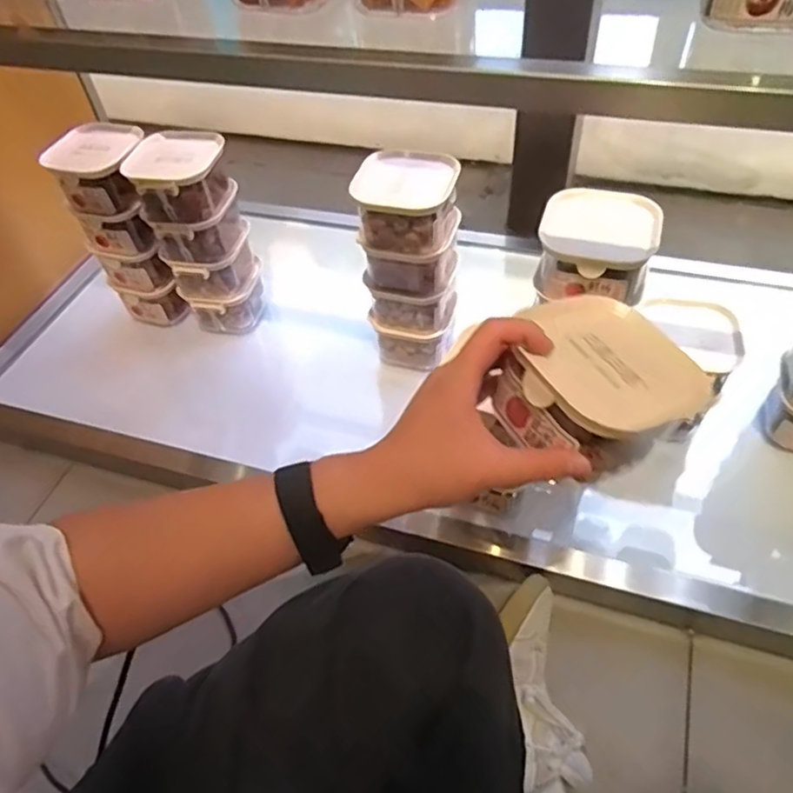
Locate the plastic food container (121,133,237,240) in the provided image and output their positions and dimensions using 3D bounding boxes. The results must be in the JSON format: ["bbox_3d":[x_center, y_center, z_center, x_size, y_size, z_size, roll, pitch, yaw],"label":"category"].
[{"bbox_3d":[-0.284,-0.277,0.818,0.115,0.079,0.114,9,52,11],"label":"plastic food container"}]

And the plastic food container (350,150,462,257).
[{"bbox_3d":[0.014,-0.231,0.741,0.116,0.075,0.108,4,51,7],"label":"plastic food container"}]

